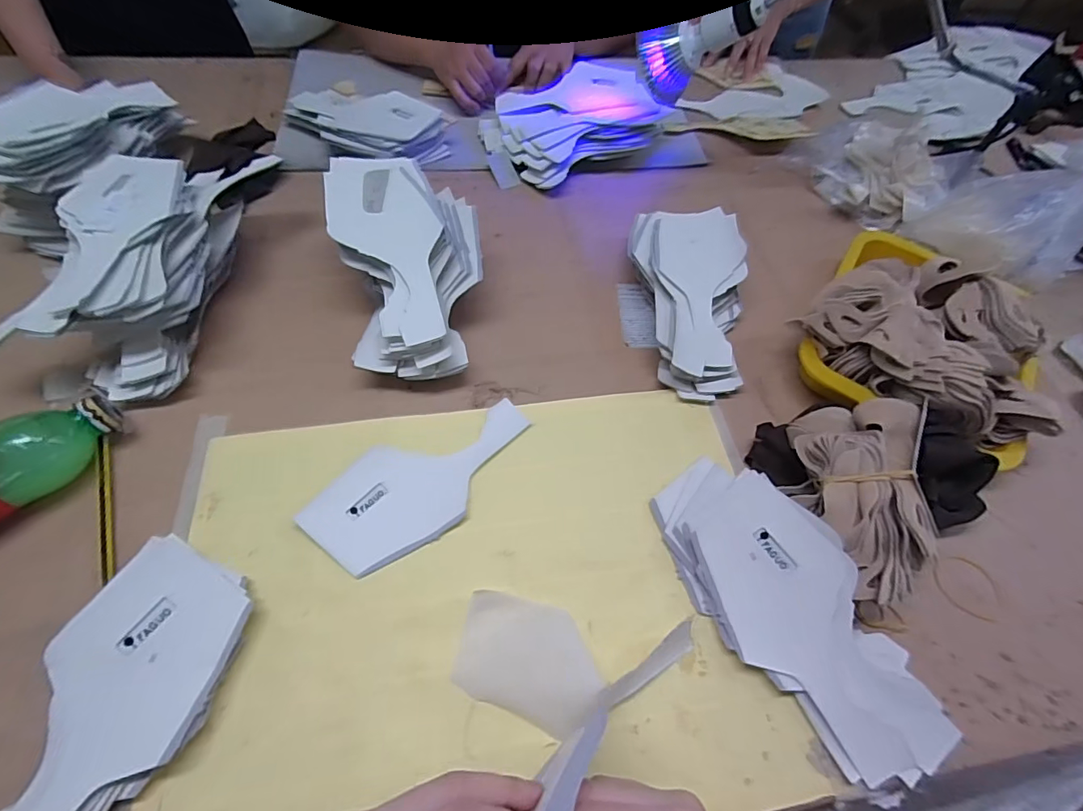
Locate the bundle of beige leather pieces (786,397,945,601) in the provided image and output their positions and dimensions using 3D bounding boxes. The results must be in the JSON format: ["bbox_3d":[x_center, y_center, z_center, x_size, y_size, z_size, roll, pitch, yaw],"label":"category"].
[{"bbox_3d":[0.239,0.066,0.369,0.074,0.079,0.148,4,59,-3],"label":"bundle of beige leather pieces"}]

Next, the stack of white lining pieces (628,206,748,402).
[{"bbox_3d":[0.147,-0.113,0.501,0.115,0.054,0.214,9,58,0],"label":"stack of white lining pieces"}]

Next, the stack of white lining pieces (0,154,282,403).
[{"bbox_3d":[-0.357,-0.142,0.460,0.125,0.093,0.269,7,58,-1],"label":"stack of white lining pieces"}]

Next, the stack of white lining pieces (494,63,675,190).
[{"bbox_3d":[0.047,-0.380,0.657,0.207,0.067,0.155,-25,64,-19],"label":"stack of white lining pieces"}]

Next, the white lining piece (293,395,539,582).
[{"bbox_3d":[-0.093,0.059,0.408,0.190,0.006,0.090,-31,66,-21],"label":"white lining piece"}]

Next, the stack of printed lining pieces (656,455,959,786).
[{"bbox_3d":[0.182,0.142,0.352,0.098,0.056,0.238,-30,66,-21],"label":"stack of printed lining pieces"}]

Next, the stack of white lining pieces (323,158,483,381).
[{"bbox_3d":[-0.122,-0.127,0.459,0.130,0.096,0.202,-5,60,-9],"label":"stack of white lining pieces"}]

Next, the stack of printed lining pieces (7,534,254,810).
[{"bbox_3d":[-0.266,0.192,0.295,0.095,0.033,0.203,22,59,8],"label":"stack of printed lining pieces"}]

